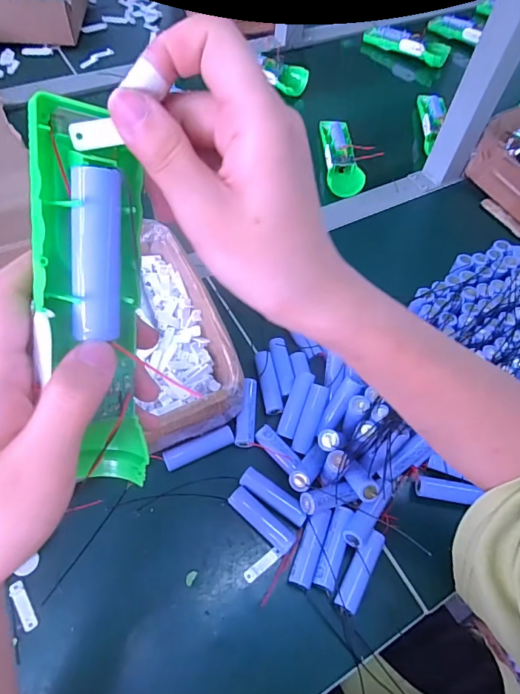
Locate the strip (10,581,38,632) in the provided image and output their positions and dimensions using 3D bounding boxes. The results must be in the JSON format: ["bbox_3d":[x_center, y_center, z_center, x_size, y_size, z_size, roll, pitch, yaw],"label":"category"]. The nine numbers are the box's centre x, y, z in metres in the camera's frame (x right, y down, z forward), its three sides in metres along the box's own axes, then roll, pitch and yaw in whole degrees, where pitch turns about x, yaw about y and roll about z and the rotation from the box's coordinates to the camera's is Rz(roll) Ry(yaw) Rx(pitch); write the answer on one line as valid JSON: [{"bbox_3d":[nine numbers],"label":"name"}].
[{"bbox_3d":[-0.182,0.198,0.342,0.010,0.005,0.036,-27,64,-20],"label":"strip"}]

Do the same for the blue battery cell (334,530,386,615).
[{"bbox_3d":[0.082,0.182,0.367,0.019,0.019,0.066,31,60,14],"label":"blue battery cell"}]

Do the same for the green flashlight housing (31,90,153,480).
[{"bbox_3d":[-0.065,-0.013,0.184,0.037,0.159,0.028,-3,18,-7],"label":"green flashlight housing"}]

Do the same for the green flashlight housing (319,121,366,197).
[{"bbox_3d":[0.120,-0.281,0.657,0.051,0.023,0.155,2,58,-4],"label":"green flashlight housing"}]

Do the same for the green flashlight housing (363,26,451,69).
[{"bbox_3d":[0.277,-0.578,0.850,0.166,0.037,0.039,31,60,14],"label":"green flashlight housing"}]

